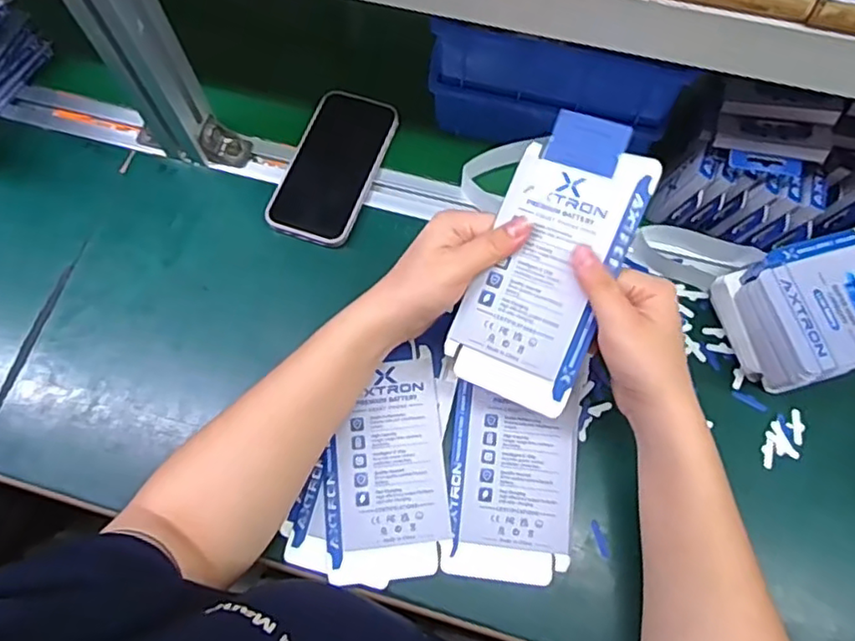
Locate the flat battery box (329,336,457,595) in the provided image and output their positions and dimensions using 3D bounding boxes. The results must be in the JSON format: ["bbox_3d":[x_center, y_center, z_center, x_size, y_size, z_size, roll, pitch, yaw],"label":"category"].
[{"bbox_3d":[-0.031,0.105,0.457,0.087,0.010,0.161,-5,68,-1],"label":"flat battery box"}]

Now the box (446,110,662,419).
[{"bbox_3d":[0.081,-0.039,0.407,0.087,0.007,0.187,23,93,17],"label":"box"}]

